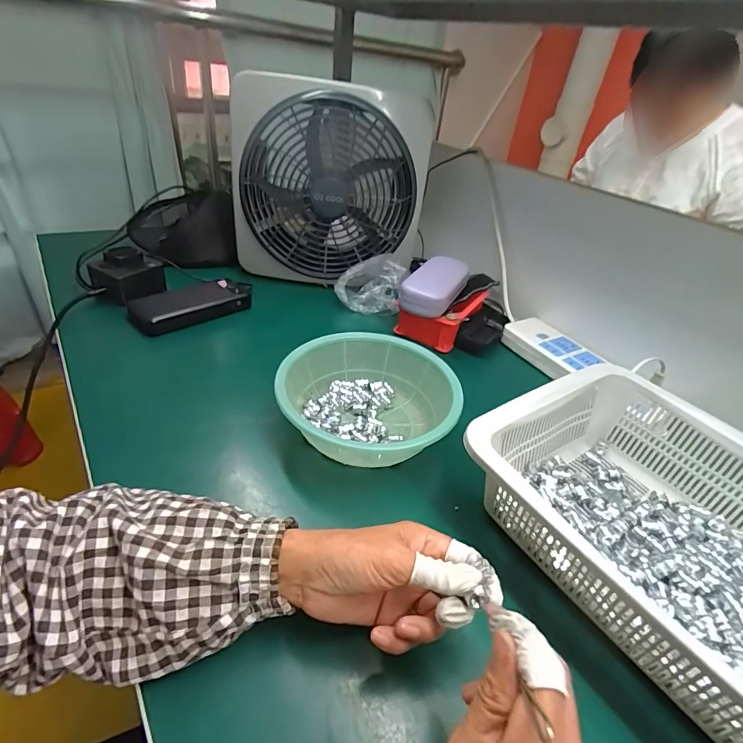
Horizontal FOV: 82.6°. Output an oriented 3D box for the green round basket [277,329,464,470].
[{"bbox_3d":[-0.003,0.034,0.455,0.182,0.064,0.174,5,35,-4],"label":"green round basket"}]

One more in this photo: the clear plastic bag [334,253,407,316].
[{"bbox_3d":[-0.001,-0.145,0.679,0.104,0.086,0.086,10,35,4],"label":"clear plastic bag"}]

